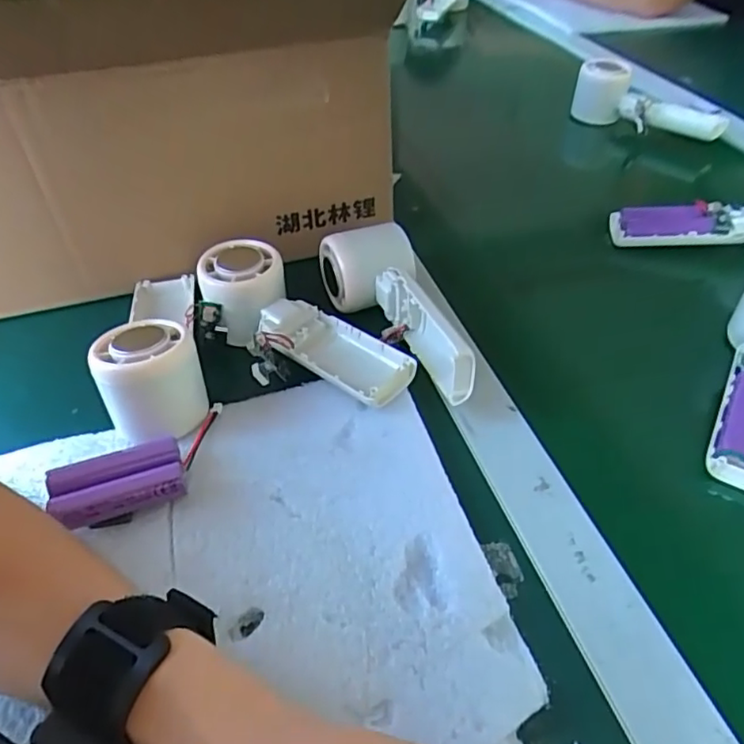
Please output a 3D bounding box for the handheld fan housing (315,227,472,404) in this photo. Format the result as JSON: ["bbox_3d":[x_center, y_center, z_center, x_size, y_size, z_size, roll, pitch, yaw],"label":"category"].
[{"bbox_3d":[0.017,-0.042,0.398,0.058,0.044,0.161,-16,47,-17],"label":"handheld fan housing"}]

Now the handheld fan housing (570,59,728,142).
[{"bbox_3d":[0.300,-0.294,0.661,0.164,0.051,0.062,27,50,24],"label":"handheld fan housing"}]

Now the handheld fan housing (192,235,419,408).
[{"bbox_3d":[-0.050,-0.029,0.385,0.158,0.044,0.058,32,52,27],"label":"handheld fan housing"}]

